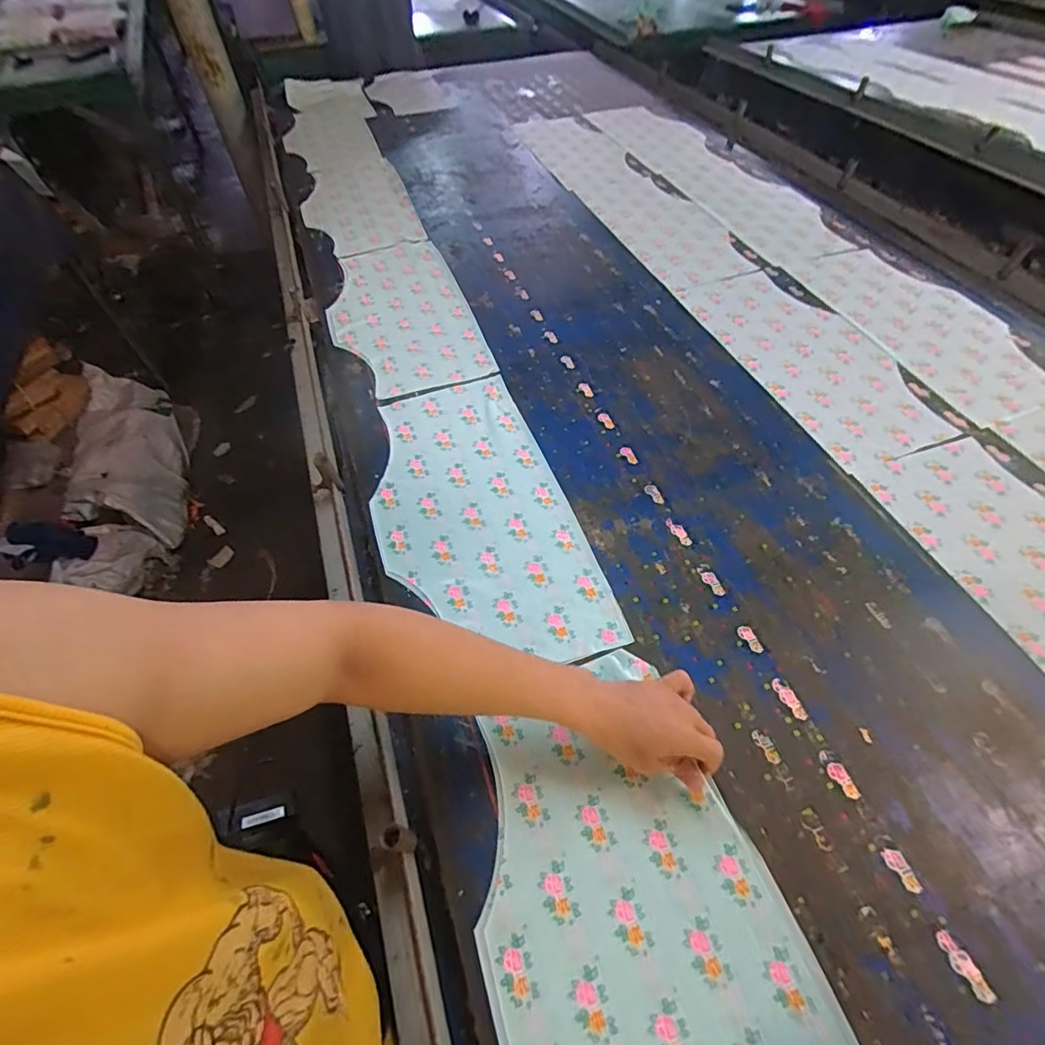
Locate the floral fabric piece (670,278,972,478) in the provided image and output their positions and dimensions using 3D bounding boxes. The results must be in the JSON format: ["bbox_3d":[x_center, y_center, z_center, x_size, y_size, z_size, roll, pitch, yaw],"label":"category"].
[{"bbox_3d":[0.480,-0.293,0.898,0.233,0.008,0.508,-13,53,-10],"label":"floral fabric piece"}]

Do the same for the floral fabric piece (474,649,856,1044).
[{"bbox_3d":[0.102,0.361,0.427,0.246,0.007,0.468,-18,55,-9],"label":"floral fabric piece"}]

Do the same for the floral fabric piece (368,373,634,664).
[{"bbox_3d":[-0.073,-0.026,0.713,0.244,0.005,0.487,-15,53,-12],"label":"floral fabric piece"}]

